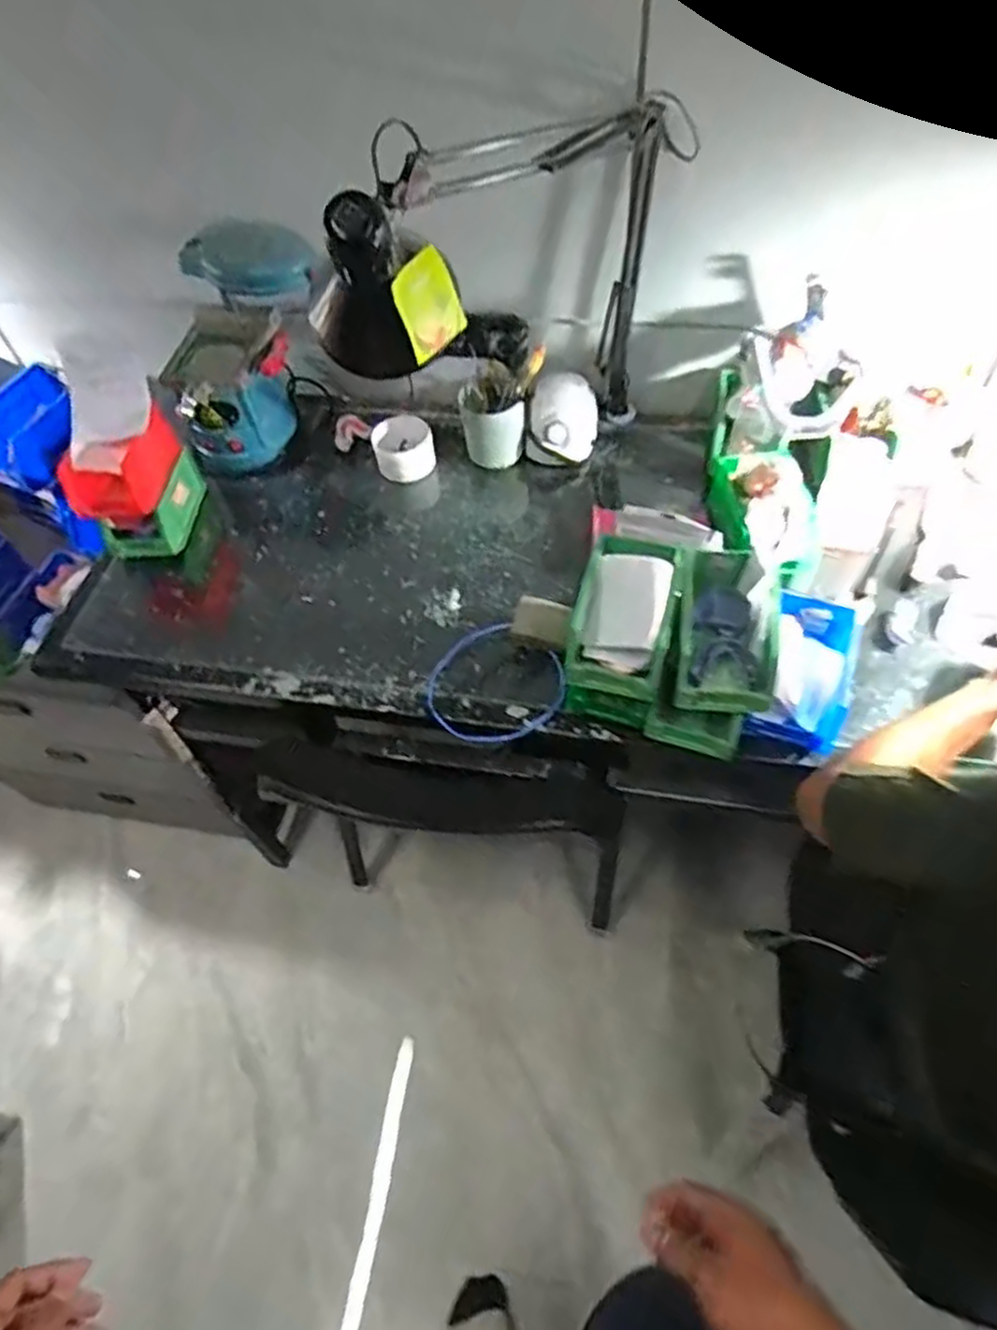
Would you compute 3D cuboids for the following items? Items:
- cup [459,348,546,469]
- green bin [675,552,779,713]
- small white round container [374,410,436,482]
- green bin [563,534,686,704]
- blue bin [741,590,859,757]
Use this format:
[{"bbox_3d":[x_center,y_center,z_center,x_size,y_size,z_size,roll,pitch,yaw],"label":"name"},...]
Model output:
[{"bbox_3d":[0.005,-0.400,1.146,0.125,0.166,0.119,-2,56,3],"label":"cup"},{"bbox_3d":[0.253,-0.040,0.816,0.097,0.099,0.156,8,57,10],"label":"green bin"},{"bbox_3d":[-0.150,-0.342,1.174,0.093,0.082,0.085,-2,56,3],"label":"small white round container"},{"bbox_3d":[0.148,-0.062,0.836,0.106,0.091,0.173,14,58,14],"label":"green bin"},{"bbox_3d":[0.364,0.005,0.869,0.096,0.091,0.191,17,59,16],"label":"blue bin"}]

